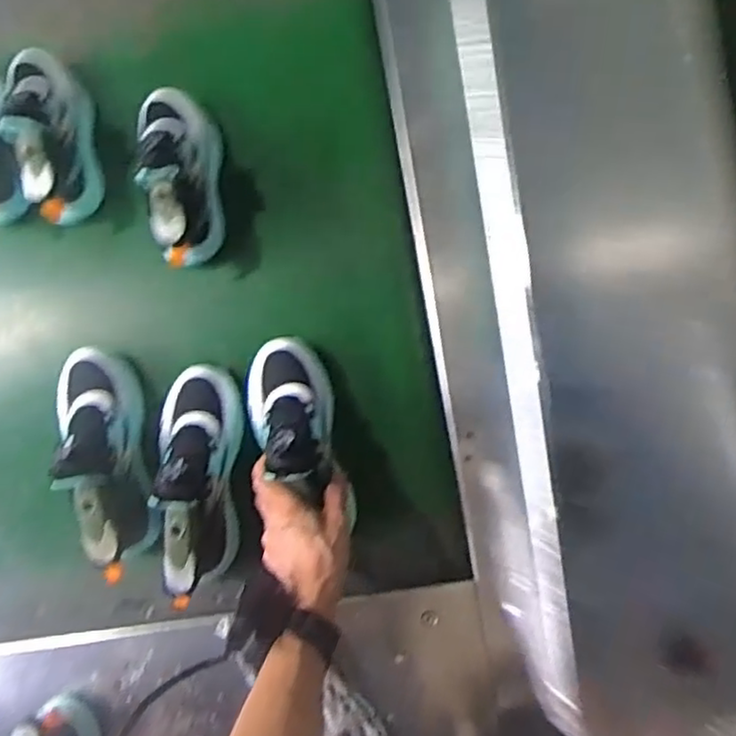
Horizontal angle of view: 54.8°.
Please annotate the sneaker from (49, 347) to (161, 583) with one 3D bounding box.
[{"bbox_3d":[-0.277,0.092,0.758,0.107,0.100,0.260,-16,72,5],"label":"sneaker"}]

